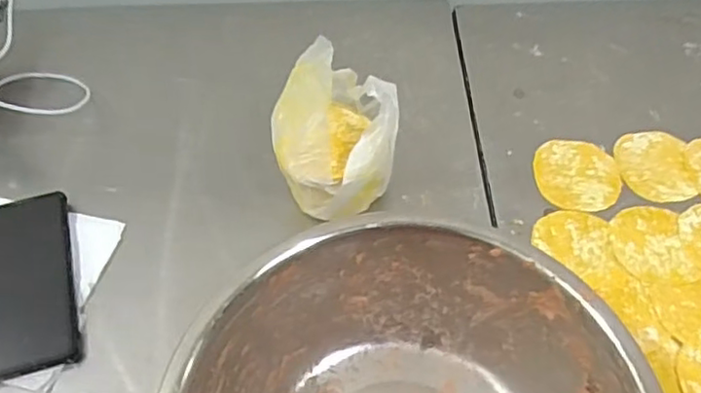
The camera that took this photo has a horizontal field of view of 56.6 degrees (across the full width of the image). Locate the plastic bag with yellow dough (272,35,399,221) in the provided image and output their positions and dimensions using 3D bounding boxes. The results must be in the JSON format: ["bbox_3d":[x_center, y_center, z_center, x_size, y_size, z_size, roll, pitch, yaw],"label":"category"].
[{"bbox_3d":[-0.012,-0.047,0.555,0.103,0.148,0.104,-1,55,0],"label":"plastic bag with yellow dough"}]

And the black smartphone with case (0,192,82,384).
[{"bbox_3d":[-0.275,0.072,0.555,0.077,0.018,0.162,-13,55,-8],"label":"black smartphone with case"}]

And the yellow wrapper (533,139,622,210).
[{"bbox_3d":[0.216,-0.021,0.621,0.077,0.005,0.078,1,55,2],"label":"yellow wrapper"}]

